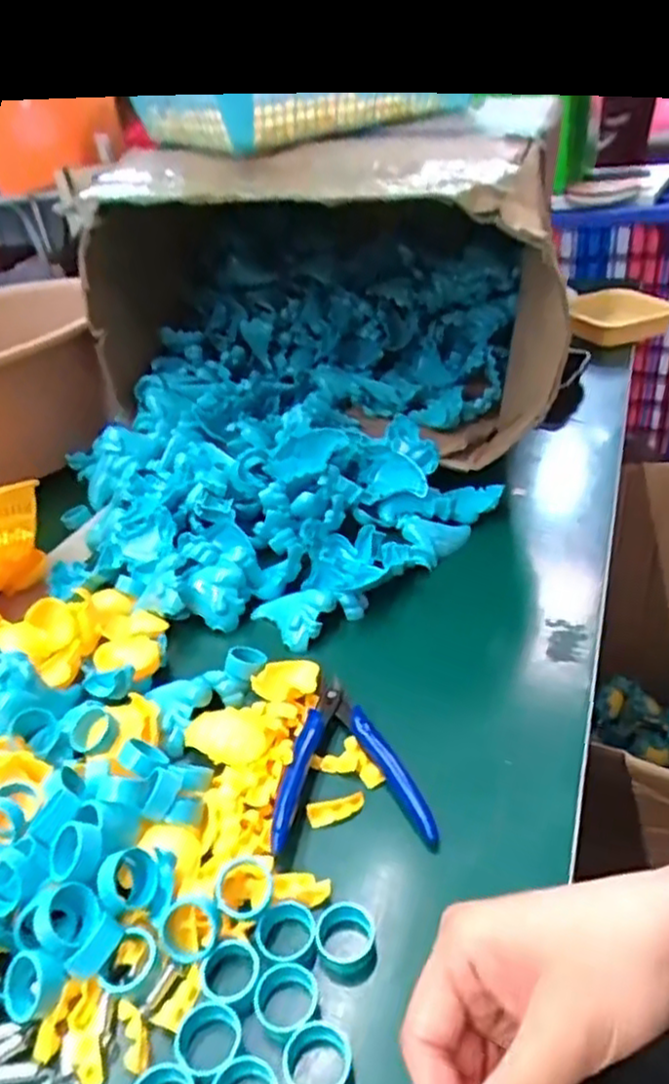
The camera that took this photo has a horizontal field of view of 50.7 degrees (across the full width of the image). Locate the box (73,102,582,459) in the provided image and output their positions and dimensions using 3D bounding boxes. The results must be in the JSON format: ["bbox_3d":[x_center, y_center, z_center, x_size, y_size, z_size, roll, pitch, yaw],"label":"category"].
[{"bbox_3d":[-0.001,-0.258,0.683,0.409,0.228,0.303,2,35,15],"label":"box"}]

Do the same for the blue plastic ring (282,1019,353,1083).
[{"bbox_3d":[-0.006,0.202,0.272,0.026,0.014,0.026,-5,33,3],"label":"blue plastic ring"}]

